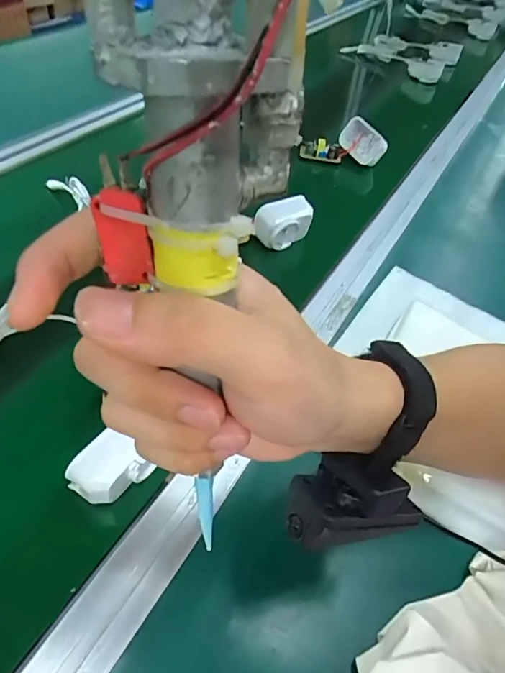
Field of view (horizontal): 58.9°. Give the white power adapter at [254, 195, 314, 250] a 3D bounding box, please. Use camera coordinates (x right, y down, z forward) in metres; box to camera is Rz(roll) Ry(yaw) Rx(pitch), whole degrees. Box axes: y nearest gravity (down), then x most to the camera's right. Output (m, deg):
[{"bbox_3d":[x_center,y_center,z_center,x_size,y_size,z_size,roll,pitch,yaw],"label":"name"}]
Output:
[{"bbox_3d":[0.034,-0.127,0.505,0.069,0.046,0.028,-25,54,-28],"label":"white power adapter"}]

